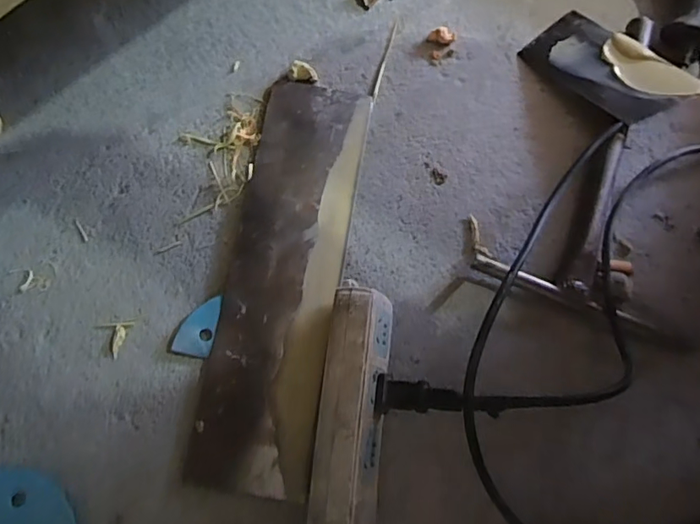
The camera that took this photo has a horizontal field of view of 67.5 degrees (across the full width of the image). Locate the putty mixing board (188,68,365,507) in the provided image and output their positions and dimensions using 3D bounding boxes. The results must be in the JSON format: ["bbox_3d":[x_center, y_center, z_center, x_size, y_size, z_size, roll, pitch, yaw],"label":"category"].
[{"bbox_3d":[-0.052,0.007,0.424,0.090,0.011,0.333,9,75,2],"label":"putty mixing board"}]

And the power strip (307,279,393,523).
[{"bbox_3d":[0.002,0.105,0.369,0.049,0.057,0.175,6,75,1],"label":"power strip"}]

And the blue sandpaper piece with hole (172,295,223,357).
[{"bbox_3d":[-0.120,0.050,0.415,0.030,0.004,0.049,15,75,3],"label":"blue sandpaper piece with hole"}]

